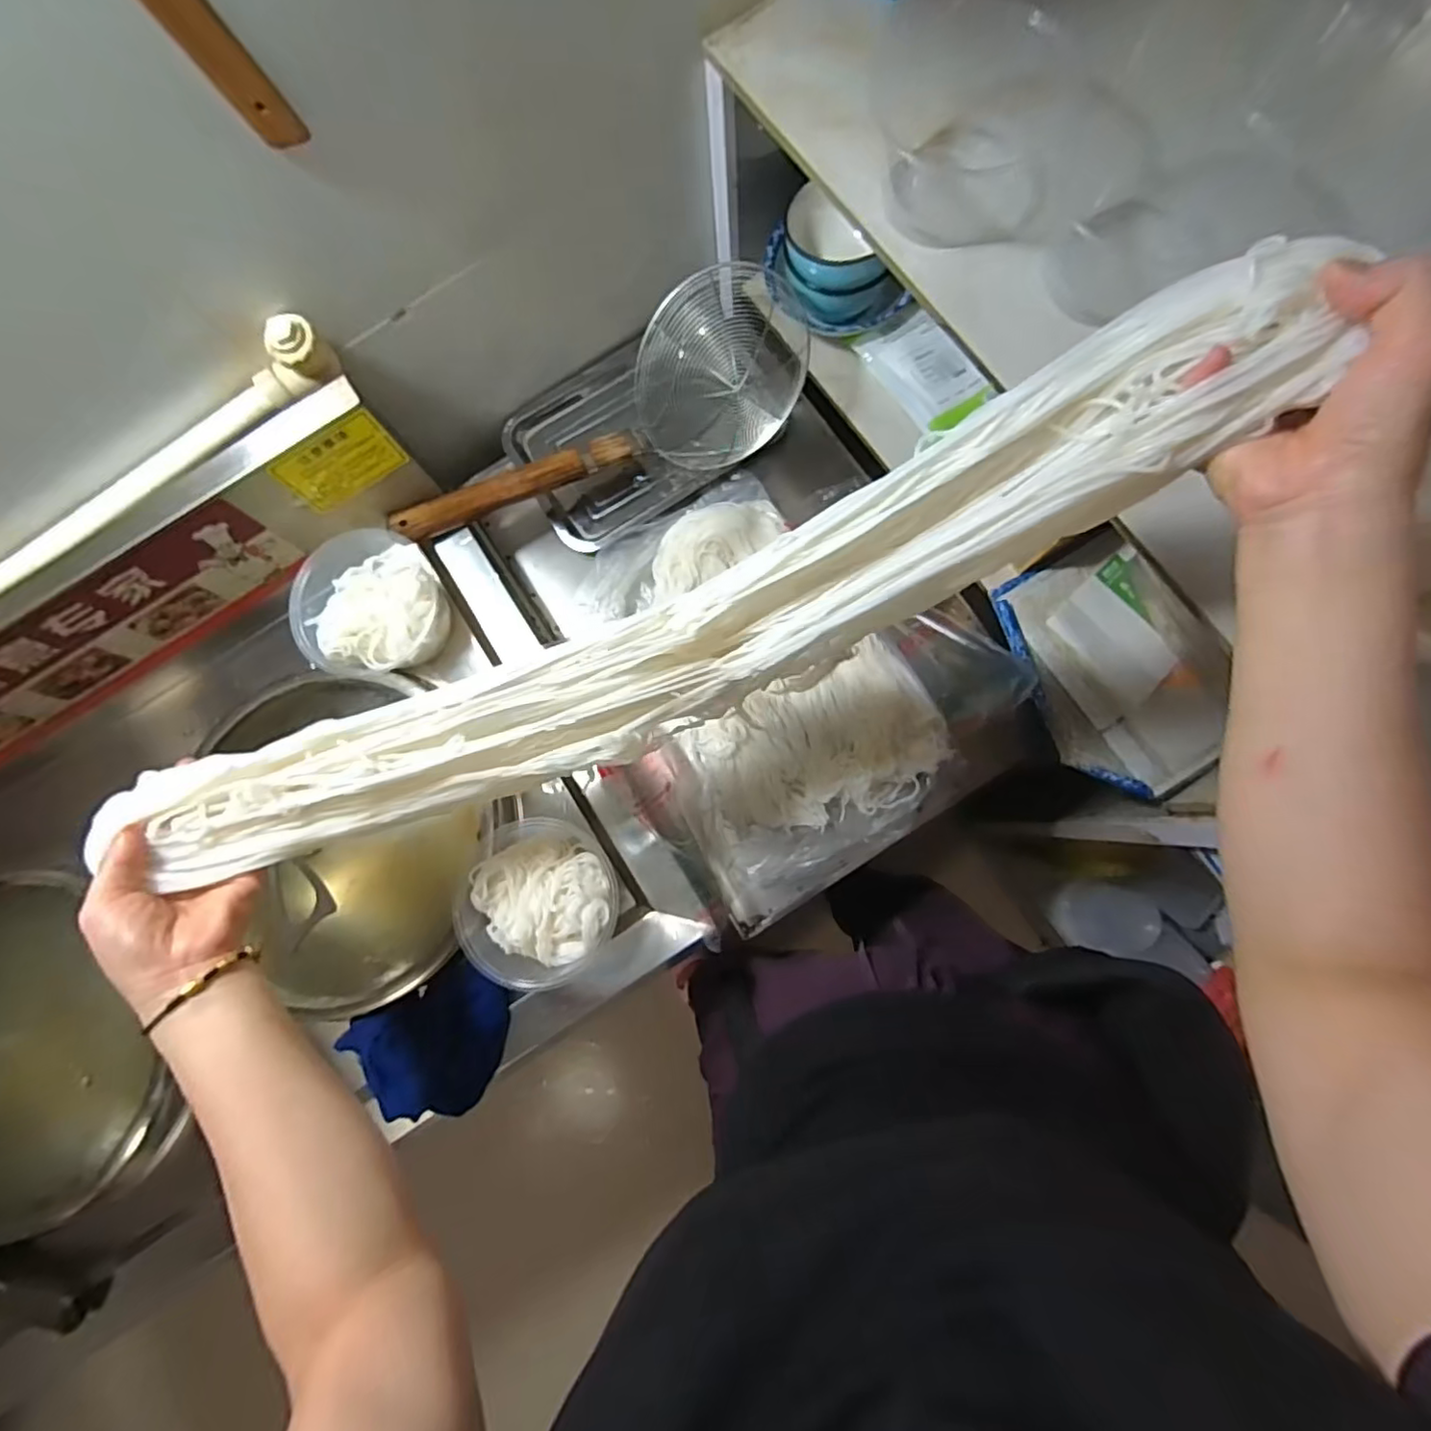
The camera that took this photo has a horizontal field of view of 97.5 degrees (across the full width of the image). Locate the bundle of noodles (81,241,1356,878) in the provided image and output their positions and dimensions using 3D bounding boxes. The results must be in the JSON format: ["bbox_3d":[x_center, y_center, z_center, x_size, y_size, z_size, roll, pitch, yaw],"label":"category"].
[{"bbox_3d":[-0.031,-0.045,0.390,0.656,0.154,0.077,-24,80,12],"label":"bundle of noodles"}]

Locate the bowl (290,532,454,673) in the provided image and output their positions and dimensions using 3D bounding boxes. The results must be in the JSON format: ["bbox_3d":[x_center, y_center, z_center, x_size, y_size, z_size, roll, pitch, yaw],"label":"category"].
[{"bbox_3d":[-0.337,-0.109,0.624,0.134,0.080,0.134,-1,81,3],"label":"bowl"}]

